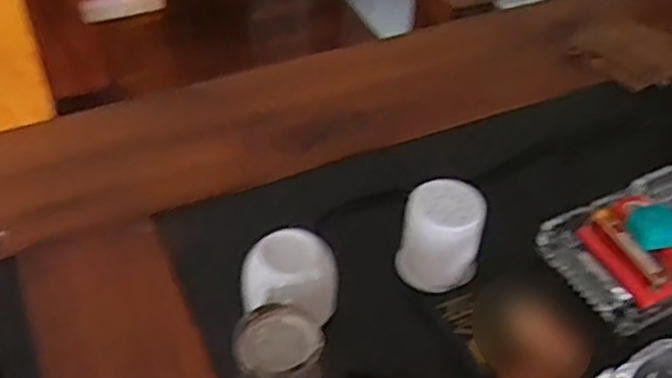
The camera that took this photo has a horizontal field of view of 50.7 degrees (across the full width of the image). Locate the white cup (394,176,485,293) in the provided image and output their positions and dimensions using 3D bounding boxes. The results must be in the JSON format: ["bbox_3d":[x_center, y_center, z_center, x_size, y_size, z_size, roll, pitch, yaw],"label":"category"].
[{"bbox_3d":[0.094,0.040,0.632,0.068,0.076,0.061,13,45,11],"label":"white cup"}]

